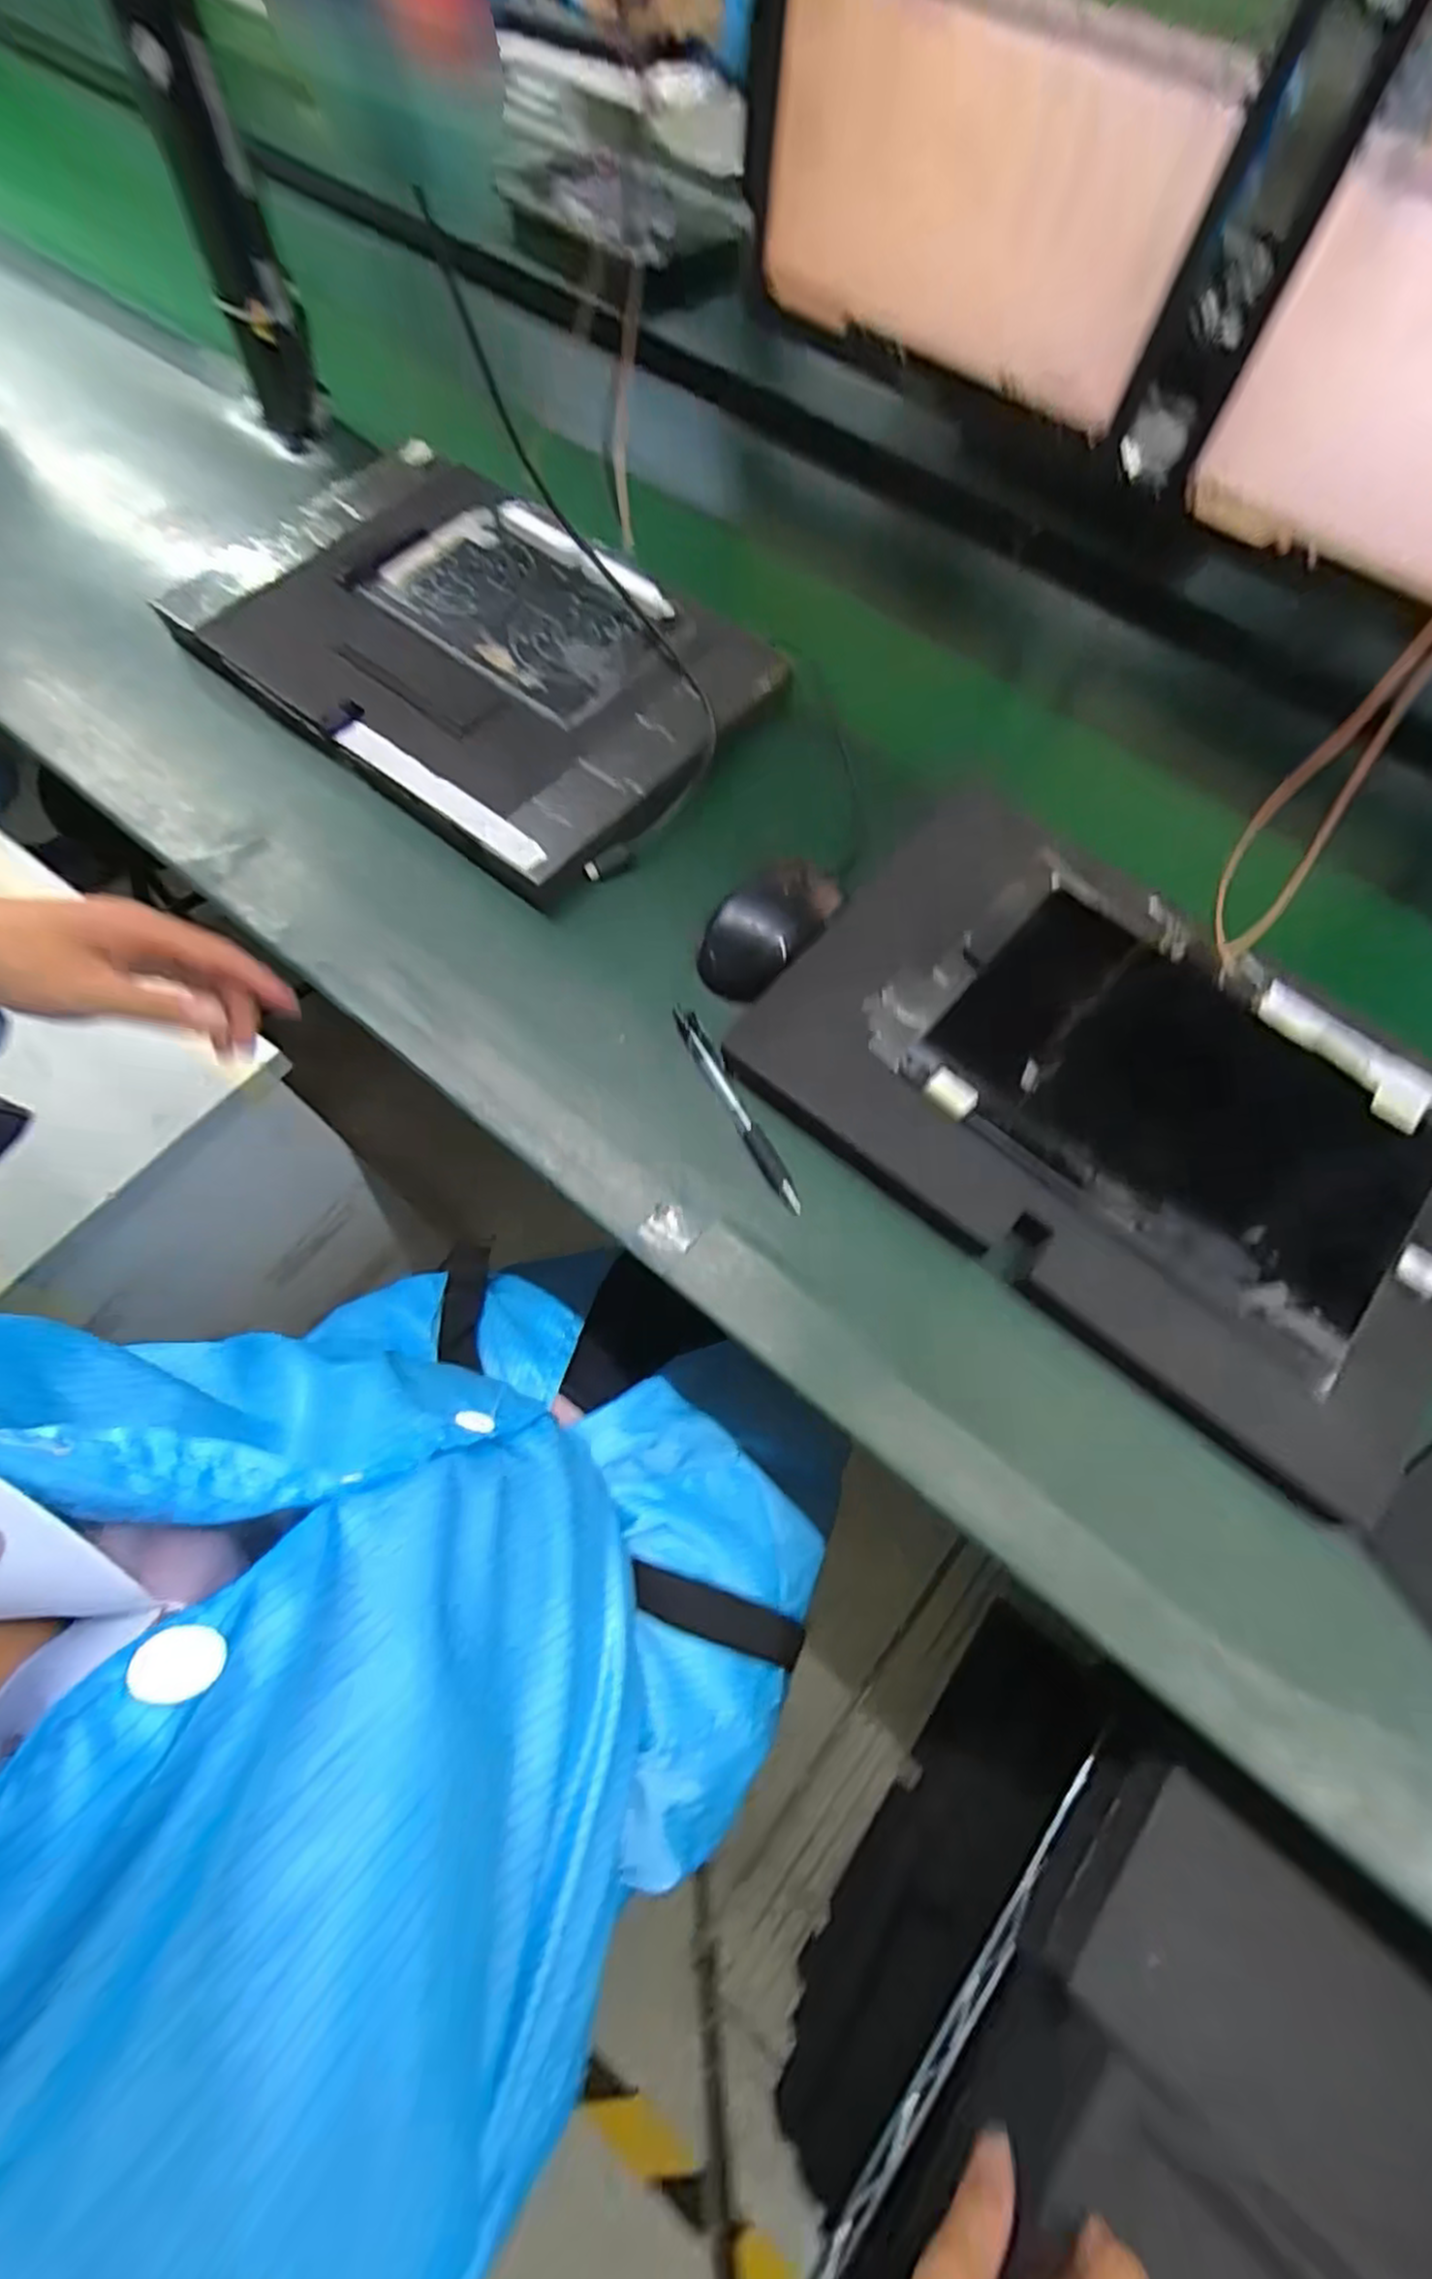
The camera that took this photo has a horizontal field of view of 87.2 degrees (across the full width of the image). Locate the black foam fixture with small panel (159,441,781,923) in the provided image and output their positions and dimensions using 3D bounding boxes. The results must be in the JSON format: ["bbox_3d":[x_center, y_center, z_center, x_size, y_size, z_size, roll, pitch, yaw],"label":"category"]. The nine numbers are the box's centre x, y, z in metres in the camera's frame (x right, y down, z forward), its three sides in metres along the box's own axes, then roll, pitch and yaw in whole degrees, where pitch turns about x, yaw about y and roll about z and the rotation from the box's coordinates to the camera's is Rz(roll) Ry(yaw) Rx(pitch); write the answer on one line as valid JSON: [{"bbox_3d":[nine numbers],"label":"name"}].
[{"bbox_3d":[-0.172,-0.352,0.537,0.382,0.035,0.257,37,70,12],"label":"black foam fixture with small panel"}]

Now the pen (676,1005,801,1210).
[{"bbox_3d":[0.011,-0.020,0.434,0.012,0.009,0.140,-27,72,-13],"label":"pen"}]

